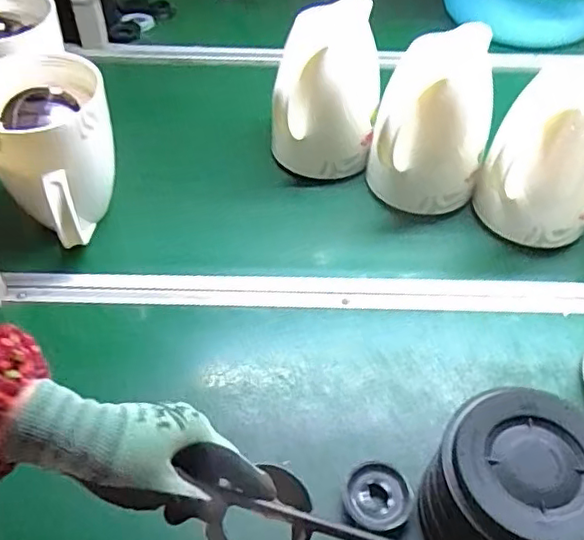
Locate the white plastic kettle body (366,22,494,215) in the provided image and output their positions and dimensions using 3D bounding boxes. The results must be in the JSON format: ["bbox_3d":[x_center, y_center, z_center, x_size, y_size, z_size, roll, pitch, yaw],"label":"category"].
[{"bbox_3d":[0.184,-0.187,0.814,0.144,0.219,0.150,10,47,9],"label":"white plastic kettle body"}]

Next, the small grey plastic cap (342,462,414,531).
[{"bbox_3d":[0.083,0.215,0.583,0.064,0.014,0.063,0,47,0],"label":"small grey plastic cap"}]

